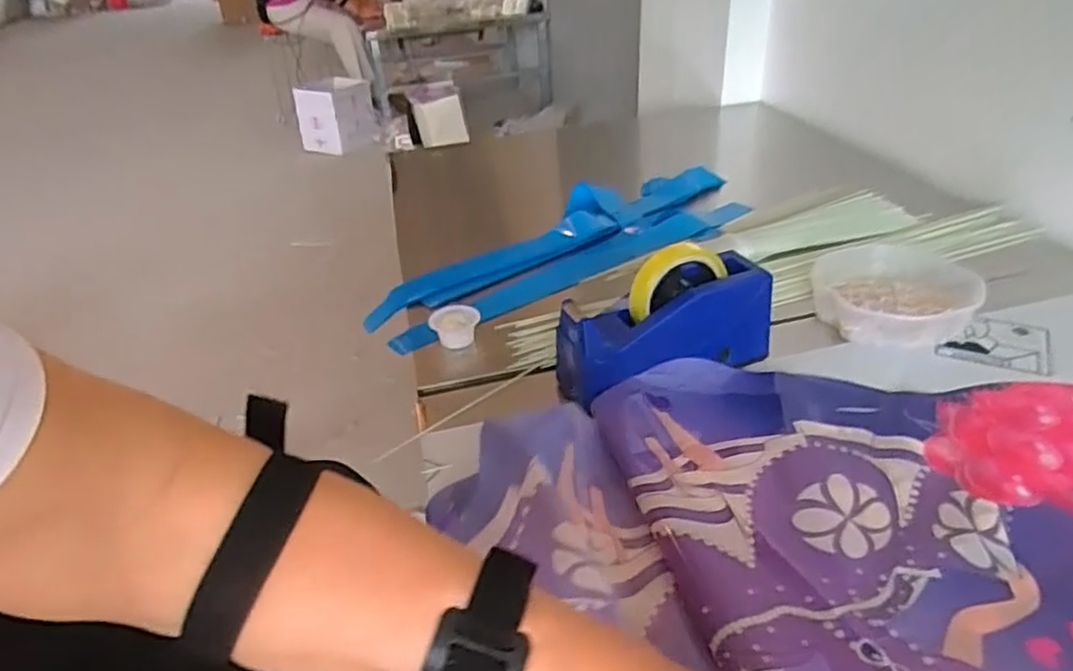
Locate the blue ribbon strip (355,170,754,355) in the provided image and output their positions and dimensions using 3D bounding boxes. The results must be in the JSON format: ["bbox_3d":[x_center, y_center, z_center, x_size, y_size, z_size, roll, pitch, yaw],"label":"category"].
[{"bbox_3d":[0.045,-0.124,0.906,0.549,0.034,0.189,-26,38,-28],"label":"blue ribbon strip"}]

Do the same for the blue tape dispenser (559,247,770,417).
[{"bbox_3d":[0.118,-0.014,0.641,0.207,0.122,0.066,-16,35,-15],"label":"blue tape dispenser"}]

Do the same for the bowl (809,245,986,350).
[{"bbox_3d":[0.385,-0.043,0.721,0.162,0.042,0.149,-10,34,-7],"label":"bowl"}]

